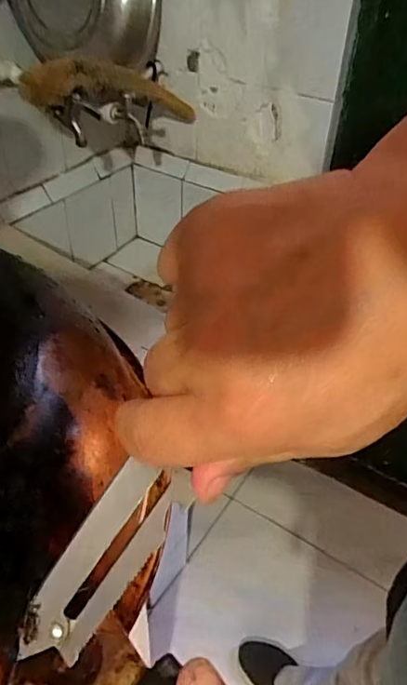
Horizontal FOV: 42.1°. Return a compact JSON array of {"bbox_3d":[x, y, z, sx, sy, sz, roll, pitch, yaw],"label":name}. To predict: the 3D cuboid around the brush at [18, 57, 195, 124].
[{"bbox_3d":[-0.159,-0.467,0.982,0.092,0.085,0.420,27,29,25],"label":"brush"}]

